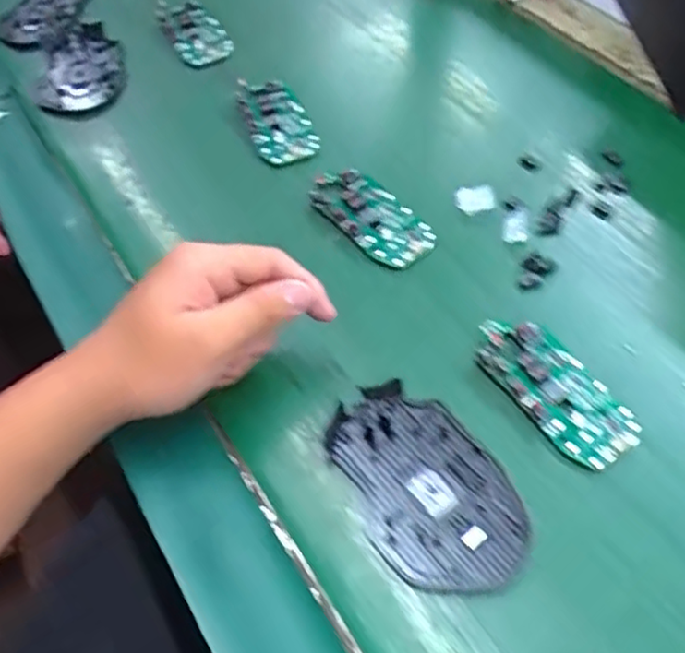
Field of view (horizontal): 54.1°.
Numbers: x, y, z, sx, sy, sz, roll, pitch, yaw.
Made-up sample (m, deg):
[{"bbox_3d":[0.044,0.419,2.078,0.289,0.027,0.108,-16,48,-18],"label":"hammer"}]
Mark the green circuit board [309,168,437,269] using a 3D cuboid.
[{"bbox_3d":[0.021,-0.075,0.448,0.049,0.009,0.091,-35,59,-20],"label":"green circuit board"}]

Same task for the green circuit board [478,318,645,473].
[{"bbox_3d":[0.114,0.032,0.366,0.046,0.013,0.099,-31,58,-17],"label":"green circuit board"}]

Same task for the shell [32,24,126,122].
[{"bbox_3d":[-0.225,-0.218,0.578,0.077,0.022,0.134,-12,54,-5],"label":"shell"}]

